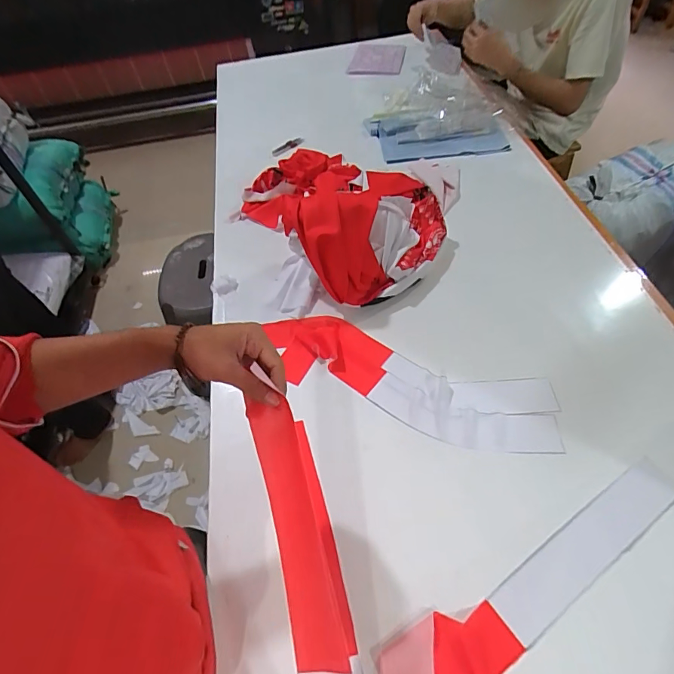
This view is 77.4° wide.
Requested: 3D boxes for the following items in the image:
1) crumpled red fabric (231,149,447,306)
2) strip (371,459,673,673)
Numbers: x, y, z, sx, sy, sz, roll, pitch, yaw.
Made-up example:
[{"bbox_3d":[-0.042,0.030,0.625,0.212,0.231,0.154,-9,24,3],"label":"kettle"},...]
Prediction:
[{"bbox_3d":[0.008,-0.293,0.862,0.328,0.149,0.468,-35,59,-18],"label":"crumpled red fabric"},{"bbox_3d":[0.253,0.300,0.505,0.446,0.006,0.091,-26,57,-13],"label":"strip"}]

